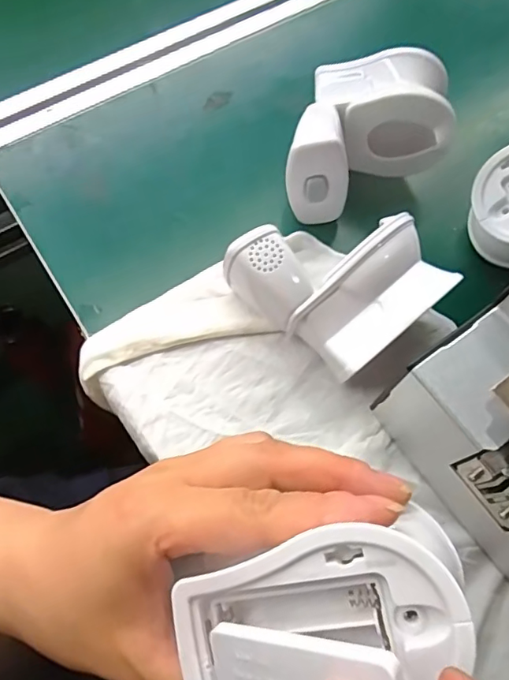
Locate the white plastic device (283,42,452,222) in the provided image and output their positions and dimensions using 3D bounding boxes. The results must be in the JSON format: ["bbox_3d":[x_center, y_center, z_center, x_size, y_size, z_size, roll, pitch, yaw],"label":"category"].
[{"bbox_3d":[0.073,-0.135,0.354,0.111,0.066,0.107,2,69,-3],"label":"white plastic device"}]

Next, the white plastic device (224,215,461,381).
[{"bbox_3d":[0.047,-0.034,0.310,0.103,0.063,0.097,-37,76,-16],"label":"white plastic device"}]

